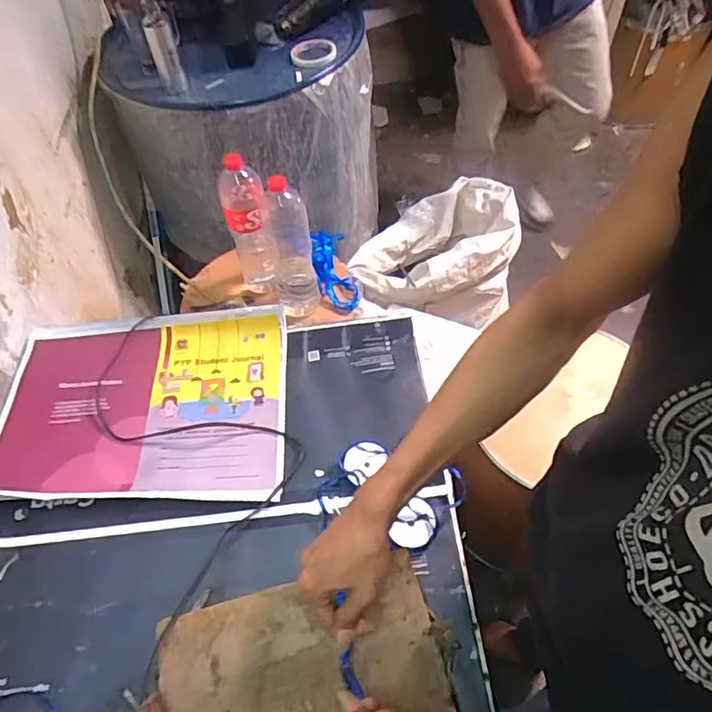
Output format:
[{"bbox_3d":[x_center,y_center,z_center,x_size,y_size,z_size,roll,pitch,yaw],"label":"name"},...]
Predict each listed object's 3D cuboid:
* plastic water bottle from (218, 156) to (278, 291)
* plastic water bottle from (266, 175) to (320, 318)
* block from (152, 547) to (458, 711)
[{"bbox_3d":[-0.206,-0.245,1.056,0.087,0.308,0.075,-14,56,-6],"label":"plastic water bottle"},{"bbox_3d":[-0.128,-0.211,1.038,0.085,0.317,0.091,-14,56,-5],"label":"plastic water bottle"},{"bbox_3d":[-0.060,0.294,0.489,0.273,0.033,0.152,-13,56,-5],"label":"block"}]

